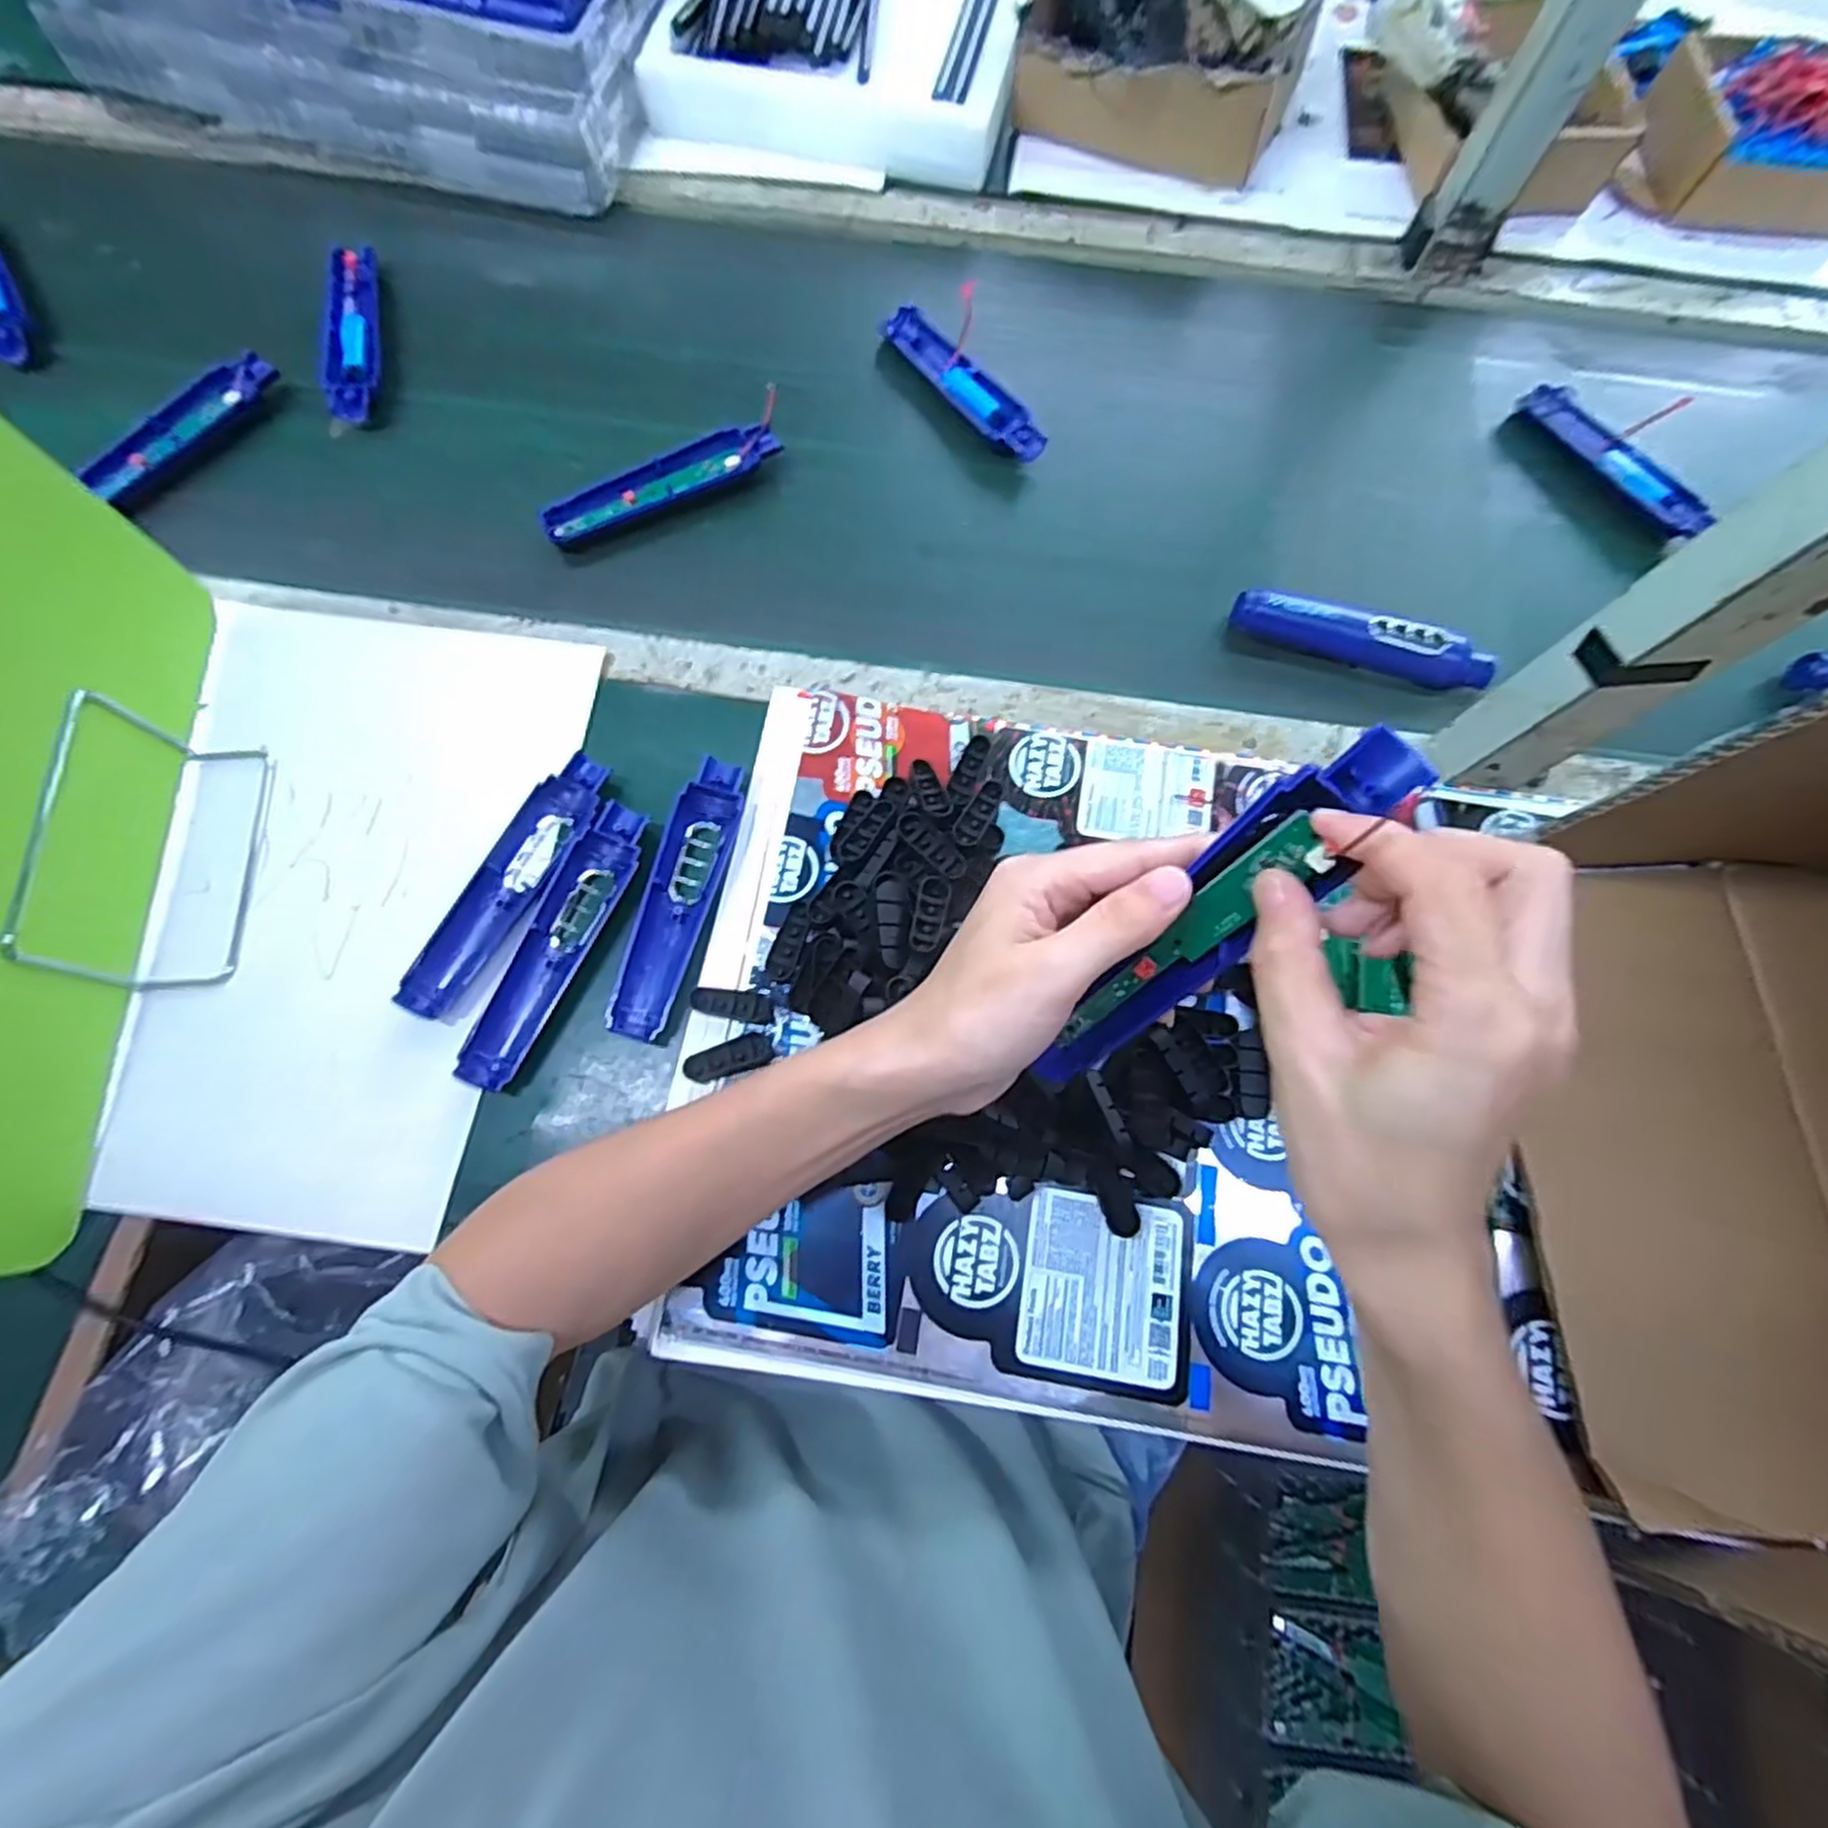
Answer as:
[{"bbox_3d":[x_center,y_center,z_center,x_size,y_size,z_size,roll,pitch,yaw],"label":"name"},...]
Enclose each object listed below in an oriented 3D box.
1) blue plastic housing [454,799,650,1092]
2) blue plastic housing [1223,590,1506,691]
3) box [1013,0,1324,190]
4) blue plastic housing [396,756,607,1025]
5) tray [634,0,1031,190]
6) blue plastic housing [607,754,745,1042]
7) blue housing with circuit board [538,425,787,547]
[{"bbox_3d":[-0.204,0.015,0.443,0.035,0.017,0.170,26,74,4],"label":"blue plastic housing"},{"bbox_3d":[0.297,-0.182,0.514,0.168,0.024,0.033,18,73,1],"label":"blue plastic housing"},{"bbox_3d":[0.209,-0.725,0.637,0.227,0.098,0.217,19,76,1],"label":"box"},{"bbox_3d":[-0.235,-0.018,0.454,0.043,0.016,0.172,31,74,5],"label":"blue plastic housing"},{"bbox_3d":[-0.041,-0.799,0.661,0.284,0.081,0.371,12,73,0],"label":"tray"},{"bbox_3d":[-0.137,-0.011,0.453,0.037,0.018,0.167,14,73,0],"label":"blue plastic housing"},{"bbox_3d":[-0.178,-0.304,0.545,0.170,0.015,0.034,-26,77,-11],"label":"blue housing with circuit board"}]

